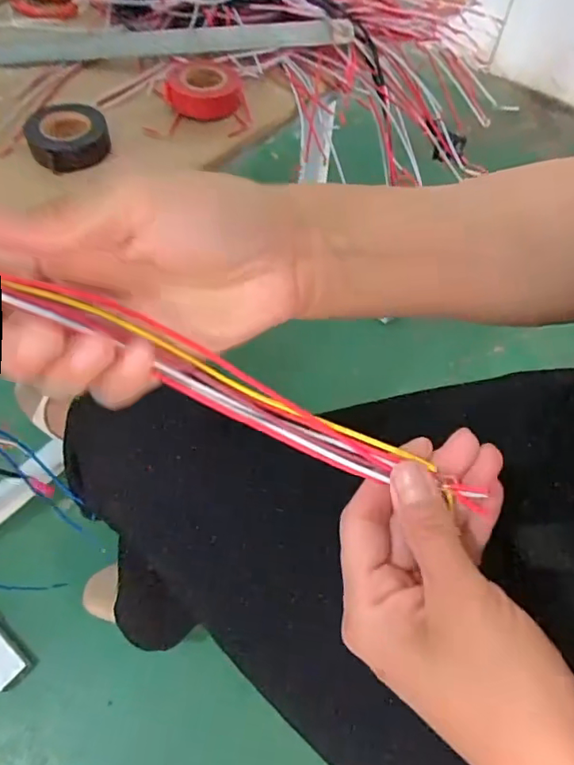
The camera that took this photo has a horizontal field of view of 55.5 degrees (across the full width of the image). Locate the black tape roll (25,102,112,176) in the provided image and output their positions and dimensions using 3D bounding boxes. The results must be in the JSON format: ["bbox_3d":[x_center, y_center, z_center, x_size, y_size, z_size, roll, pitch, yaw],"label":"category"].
[{"bbox_3d":[-0.164,-0.185,0.412,0.057,0.013,0.066,-28,66,-17],"label":"black tape roll"}]

